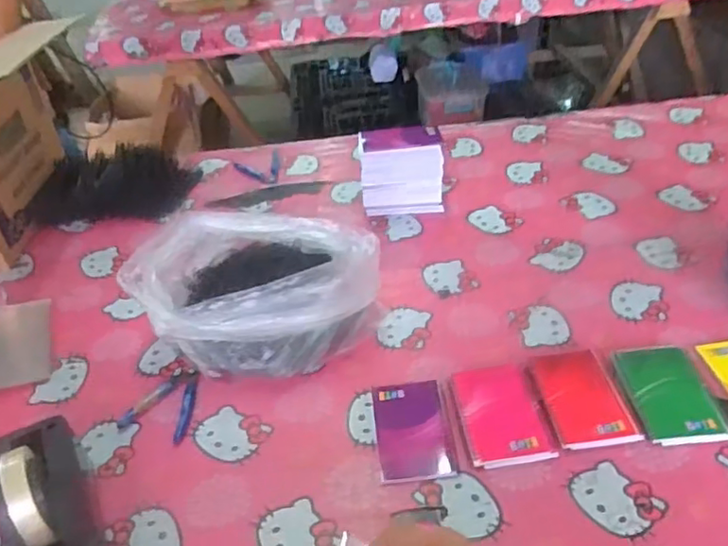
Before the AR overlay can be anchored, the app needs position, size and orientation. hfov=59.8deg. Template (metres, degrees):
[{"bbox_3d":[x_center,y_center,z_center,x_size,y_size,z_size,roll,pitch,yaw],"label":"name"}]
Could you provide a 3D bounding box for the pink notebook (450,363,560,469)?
[{"bbox_3d":[0.153,0.158,0.717,0.088,0.008,0.132,-8,37,-3],"label":"pink notebook"}]

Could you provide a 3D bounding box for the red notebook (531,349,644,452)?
[{"bbox_3d":[0.248,0.142,0.728,0.084,0.014,0.136,-8,37,-2],"label":"red notebook"}]

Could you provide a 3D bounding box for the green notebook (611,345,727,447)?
[{"bbox_3d":[0.350,0.135,0.718,0.092,0.010,0.127,-6,42,-1],"label":"green notebook"}]

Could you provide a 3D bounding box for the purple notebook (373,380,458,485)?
[{"bbox_3d":[0.054,0.177,0.724,0.081,0.007,0.132,-6,37,0],"label":"purple notebook"}]

